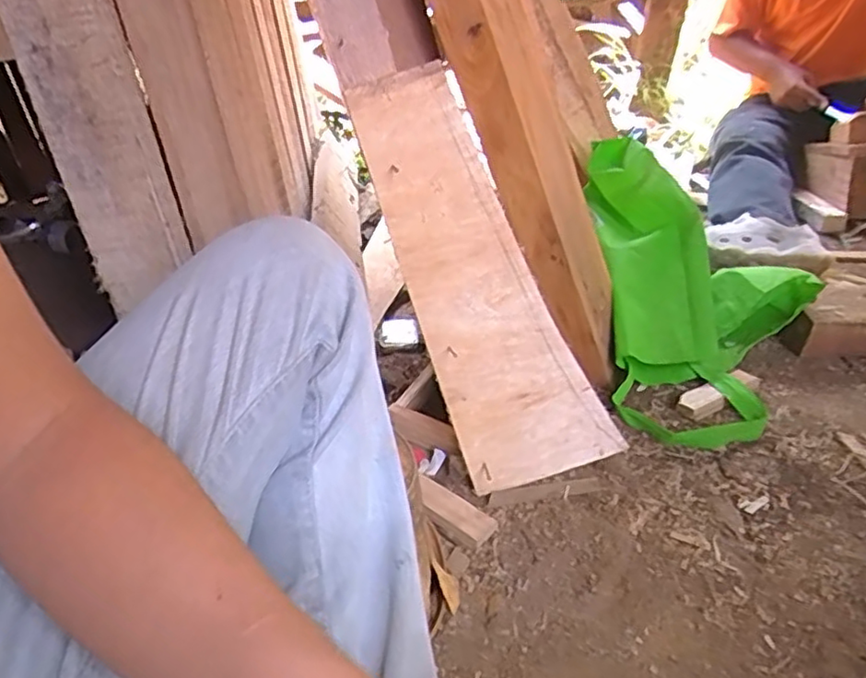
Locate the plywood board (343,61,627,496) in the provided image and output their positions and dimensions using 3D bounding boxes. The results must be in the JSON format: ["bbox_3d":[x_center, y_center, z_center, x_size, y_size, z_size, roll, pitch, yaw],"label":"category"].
[{"bbox_3d":[0.063,-0.048,0.686,0.164,0.465,0.014,-18,19,1],"label":"plywood board"}]

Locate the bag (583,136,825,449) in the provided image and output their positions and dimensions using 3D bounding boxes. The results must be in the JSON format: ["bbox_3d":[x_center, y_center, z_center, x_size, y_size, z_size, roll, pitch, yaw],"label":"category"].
[{"bbox_3d":[0.396,-0.088,0.988,0.296,0.116,0.555,-5,54,3],"label":"bag"}]

